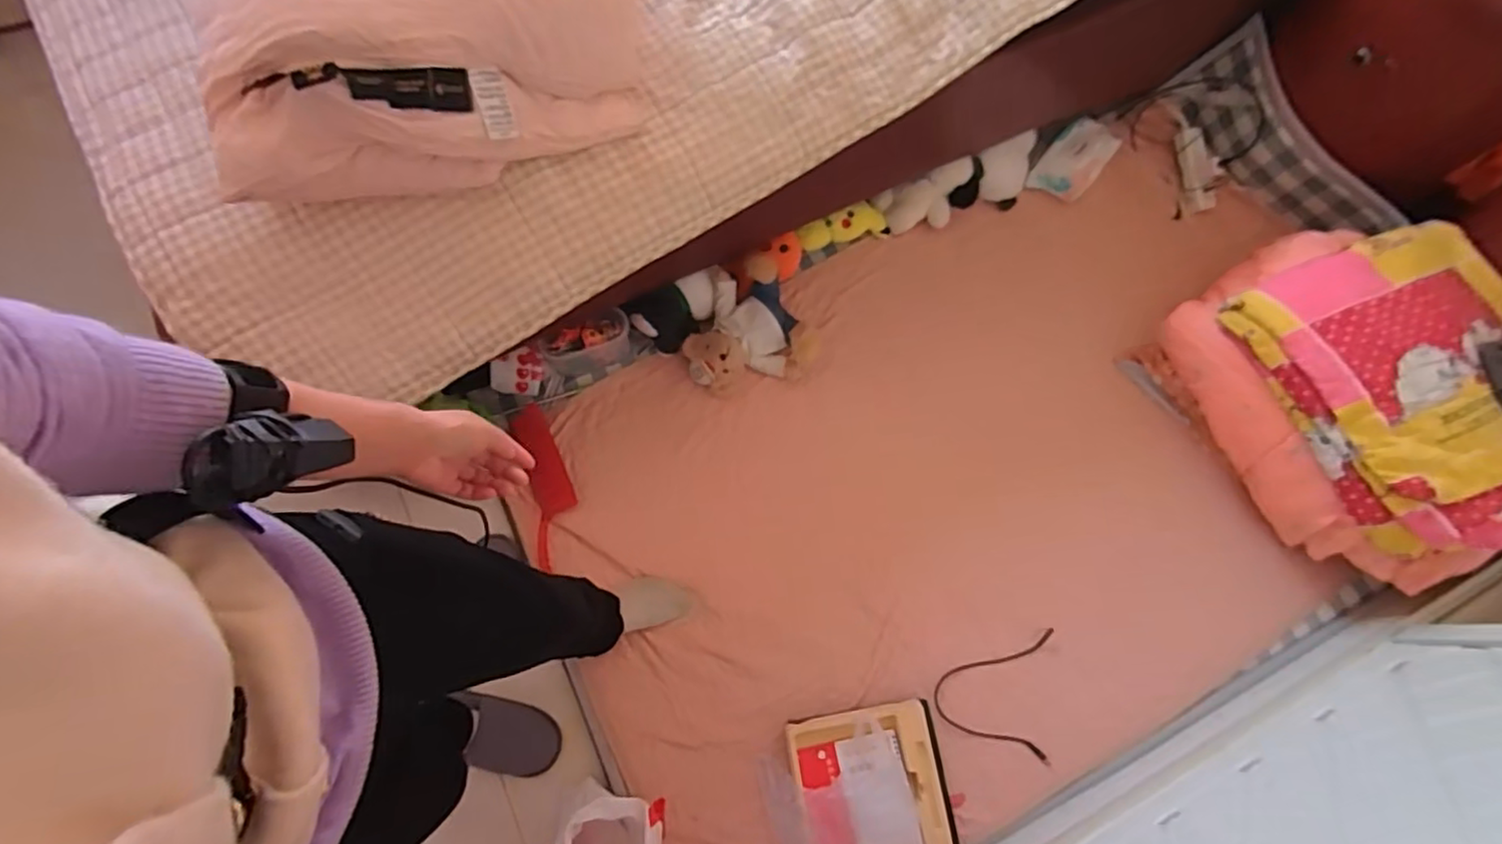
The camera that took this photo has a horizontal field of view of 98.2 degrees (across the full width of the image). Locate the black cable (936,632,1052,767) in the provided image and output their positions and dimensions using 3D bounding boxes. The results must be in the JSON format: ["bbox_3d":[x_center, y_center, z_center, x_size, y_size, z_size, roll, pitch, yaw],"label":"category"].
[{"bbox_3d":[0.445,0.484,1.195,0.206,0.016,0.224,10,73,2],"label":"black cable"}]

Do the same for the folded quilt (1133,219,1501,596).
[{"bbox_3d":[1.143,-0.068,1.212,0.495,0.302,0.609,-30,75,-9],"label":"folded quilt"}]

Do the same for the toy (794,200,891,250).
[{"bbox_3d":[0.205,-0.436,1.454,0.218,0.072,0.071,-13,73,-5],"label":"toy"}]

